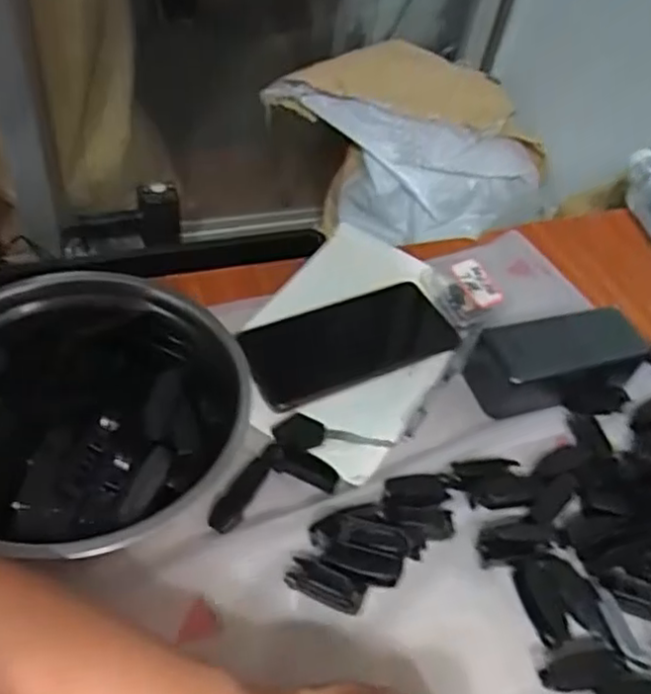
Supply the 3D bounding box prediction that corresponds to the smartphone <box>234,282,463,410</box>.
[{"bbox_3d":[0.019,-0.003,0.522,0.164,0.012,0.077,-16,53,-22],"label":"smartphone"}]

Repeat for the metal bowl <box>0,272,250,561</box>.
[{"bbox_3d":[-0.153,0.040,0.424,0.192,0.068,0.189,5,48,-5],"label":"metal bowl"}]

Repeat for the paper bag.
[{"bbox_3d":[0.141,-0.346,1.189,0.496,0.291,0.150,11,47,1],"label":"paper bag"}]

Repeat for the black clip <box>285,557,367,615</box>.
[{"bbox_3d":[0.000,0.143,0.396,0.046,0.012,0.021,23,49,11],"label":"black clip"}]

